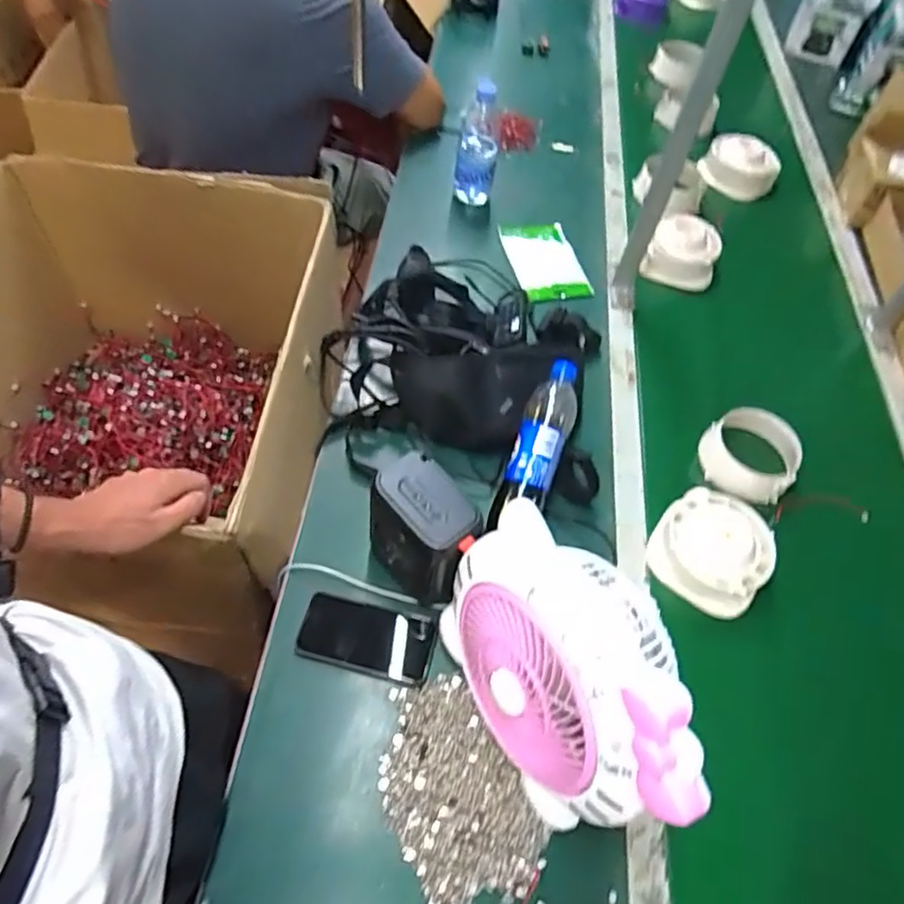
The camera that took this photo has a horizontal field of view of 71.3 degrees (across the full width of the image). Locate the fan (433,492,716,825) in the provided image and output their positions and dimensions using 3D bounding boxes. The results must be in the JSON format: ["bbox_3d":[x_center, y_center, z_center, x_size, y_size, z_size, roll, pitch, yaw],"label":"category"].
[{"bbox_3d":[0.110,0.201,0.591,0.146,0.265,0.266,-19,61,-19],"label":"fan"}]

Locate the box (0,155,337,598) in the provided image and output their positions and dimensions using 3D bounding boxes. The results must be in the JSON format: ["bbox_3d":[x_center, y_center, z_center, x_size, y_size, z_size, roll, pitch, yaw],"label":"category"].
[{"bbox_3d":[-0.413,-0.084,0.877,0.472,0.327,0.522,4,61,2],"label":"box"}]

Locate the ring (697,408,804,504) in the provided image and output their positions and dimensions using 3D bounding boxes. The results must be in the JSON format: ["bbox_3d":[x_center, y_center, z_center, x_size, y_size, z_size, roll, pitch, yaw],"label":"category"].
[{"bbox_3d":[0.421,0.003,0.893,0.125,0.066,0.120,4,56,-6],"label":"ring"}]

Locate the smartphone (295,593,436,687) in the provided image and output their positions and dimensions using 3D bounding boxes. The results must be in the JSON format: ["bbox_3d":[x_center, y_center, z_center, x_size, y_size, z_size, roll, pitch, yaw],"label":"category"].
[{"bbox_3d":[-0.098,0.212,0.718,0.149,0.008,0.076,14,56,1],"label":"smartphone"}]

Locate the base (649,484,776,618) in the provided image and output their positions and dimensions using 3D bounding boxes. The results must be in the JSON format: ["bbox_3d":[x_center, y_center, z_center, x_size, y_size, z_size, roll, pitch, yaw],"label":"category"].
[{"bbox_3d":[0.337,0.121,0.809,0.136,0.071,0.140,37,59,16],"label":"base"}]

